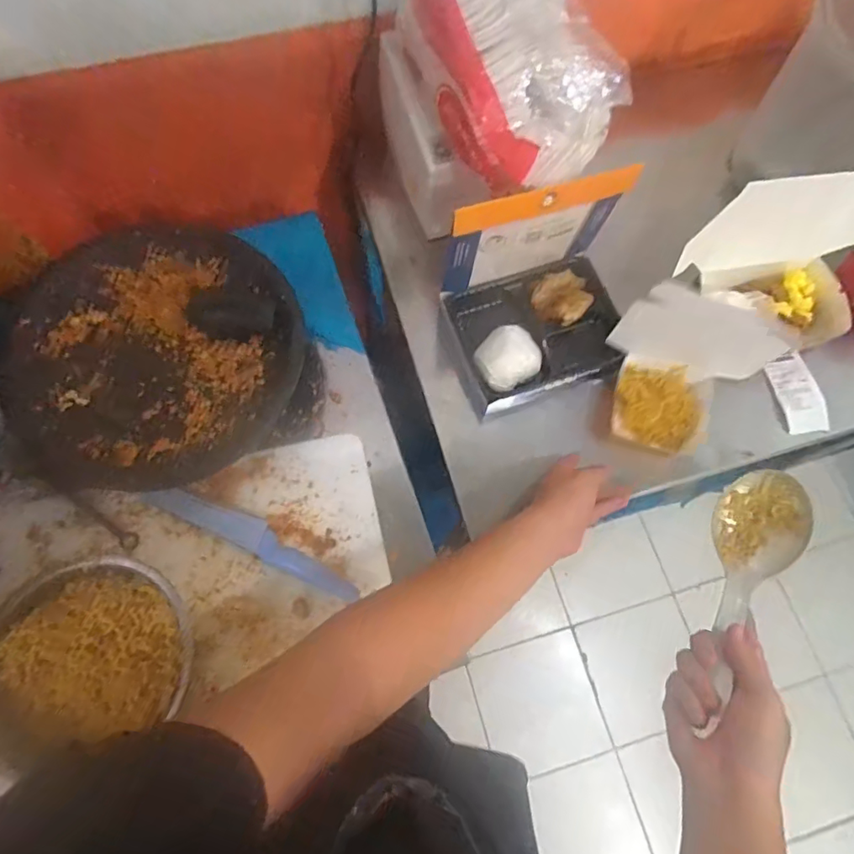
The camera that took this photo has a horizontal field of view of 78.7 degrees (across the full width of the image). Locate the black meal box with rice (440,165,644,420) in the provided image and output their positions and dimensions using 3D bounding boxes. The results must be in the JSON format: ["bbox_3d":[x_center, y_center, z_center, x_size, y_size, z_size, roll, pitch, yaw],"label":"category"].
[{"bbox_3d":[0.145,-0.152,0.632,0.211,0.203,0.181,-17,73,-7],"label":"black meal box with rice"}]

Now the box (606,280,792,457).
[{"bbox_3d":[0.294,-0.051,0.602,0.165,0.164,0.108,17,72,4],"label":"box"}]

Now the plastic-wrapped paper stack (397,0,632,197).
[{"bbox_3d":[0.094,-0.408,0.574,0.185,0.116,0.278,-23,98,-3],"label":"plastic-wrapped paper stack"}]

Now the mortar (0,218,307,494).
[{"bbox_3d":[-0.339,-0.096,0.634,0.336,0.065,0.338,0,72,-1],"label":"mortar"}]

